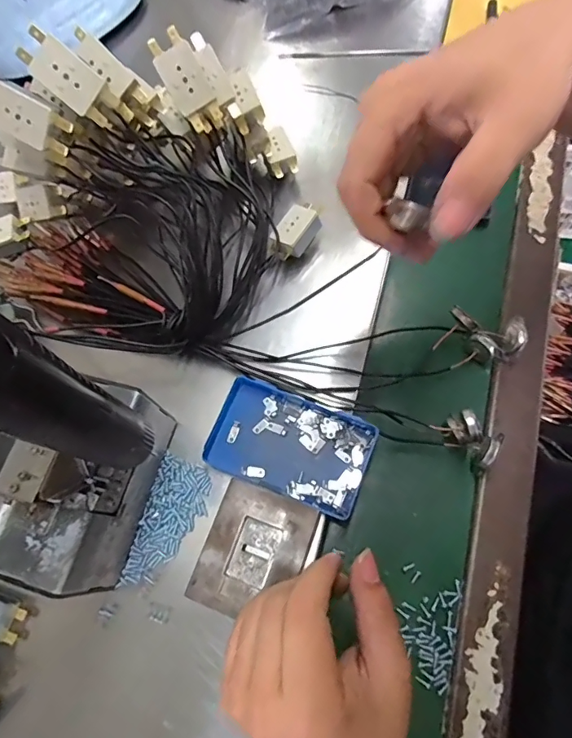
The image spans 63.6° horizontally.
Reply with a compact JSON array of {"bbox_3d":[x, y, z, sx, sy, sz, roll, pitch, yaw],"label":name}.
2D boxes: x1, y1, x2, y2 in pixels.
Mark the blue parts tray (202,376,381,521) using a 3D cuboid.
[{"bbox_3d":[0.002,0.057,0.346,0.114,0.026,0.071,22,71,7],"label":"blue parts tray"}]

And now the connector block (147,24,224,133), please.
[{"bbox_3d":[-0.065,-0.196,0.314,0.035,0.019,0.061,-43,121,-15],"label":"connector block"}]

